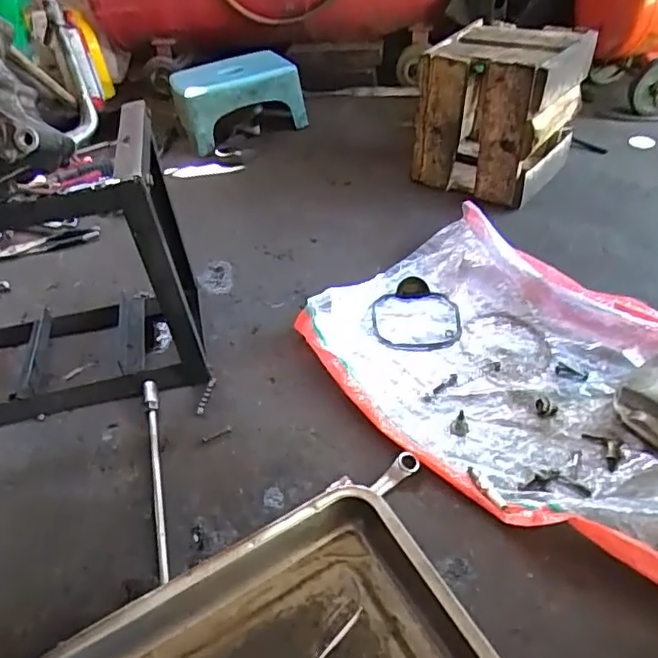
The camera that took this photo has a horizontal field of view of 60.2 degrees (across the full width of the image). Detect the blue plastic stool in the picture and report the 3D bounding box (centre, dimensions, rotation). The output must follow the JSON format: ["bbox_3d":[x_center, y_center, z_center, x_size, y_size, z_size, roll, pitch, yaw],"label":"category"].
[{"bbox_3d":[-0.209,-0.530,1.336,0.292,0.146,0.186,-14,44,-9],"label":"blue plastic stool"}]

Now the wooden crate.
[{"bbox_3d":[0.311,-0.400,1.045,0.235,0.243,0.216,27,52,30],"label":"wooden crate"}]

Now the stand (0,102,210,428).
[{"bbox_3d":[-0.391,-0.067,0.720,0.406,0.312,0.225,-11,43,-6],"label":"stand"}]

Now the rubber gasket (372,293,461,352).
[{"bbox_3d":[0.126,-0.010,0.822,0.126,0.009,0.120,1,43,6],"label":"rubber gasket"}]

